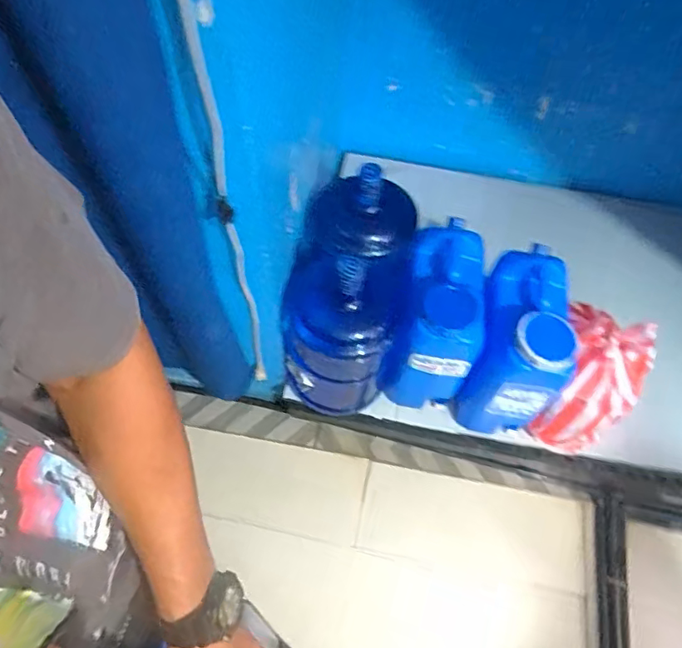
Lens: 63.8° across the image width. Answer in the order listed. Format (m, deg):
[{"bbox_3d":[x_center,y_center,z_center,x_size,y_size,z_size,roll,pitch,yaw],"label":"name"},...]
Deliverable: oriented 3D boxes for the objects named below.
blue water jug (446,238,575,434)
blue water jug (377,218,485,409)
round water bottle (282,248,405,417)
[{"bbox_3d":[0.402,0.047,1.316,0.211,0.390,0.308,6,60,2],"label":"blue water jug"},{"bbox_3d":[0.221,-0.007,1.340,0.197,0.380,0.310,10,60,5],"label":"blue water jug"},{"bbox_3d":[0.000,0.020,1.315,0.250,0.420,0.266,1,60,-1],"label":"round water bottle"}]

